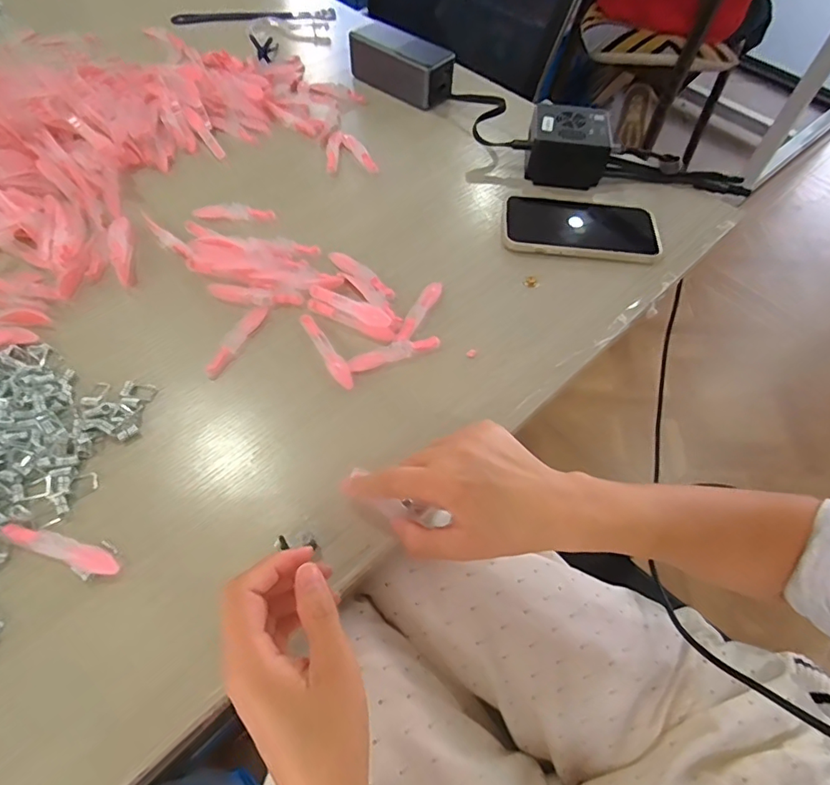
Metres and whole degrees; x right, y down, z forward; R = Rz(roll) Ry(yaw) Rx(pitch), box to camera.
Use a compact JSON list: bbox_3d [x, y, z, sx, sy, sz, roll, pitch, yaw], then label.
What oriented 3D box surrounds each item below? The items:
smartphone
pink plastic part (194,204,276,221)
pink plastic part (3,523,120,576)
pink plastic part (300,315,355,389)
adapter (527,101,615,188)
[{"bbox_3d":[0.153,-0.156,0.465,0.140,0.016,0.083,9,61,1],"label":"smartphone"},{"bbox_3d":[-0.178,-0.176,0.488,0.078,0.014,0.013,4,61,-2],"label":"pink plastic part"},{"bbox_3d":[-0.221,0.096,0.309,0.078,0.005,0.014,18,61,6],"label":"pink plastic part"},{"bbox_3d":[-0.070,-0.034,0.398,0.013,0.007,0.077,-28,66,-18],"label":"pink plastic part"},{"bbox_3d":[0.159,-0.256,0.515,0.079,0.052,0.061,10,58,3],"label":"adapter"}]

